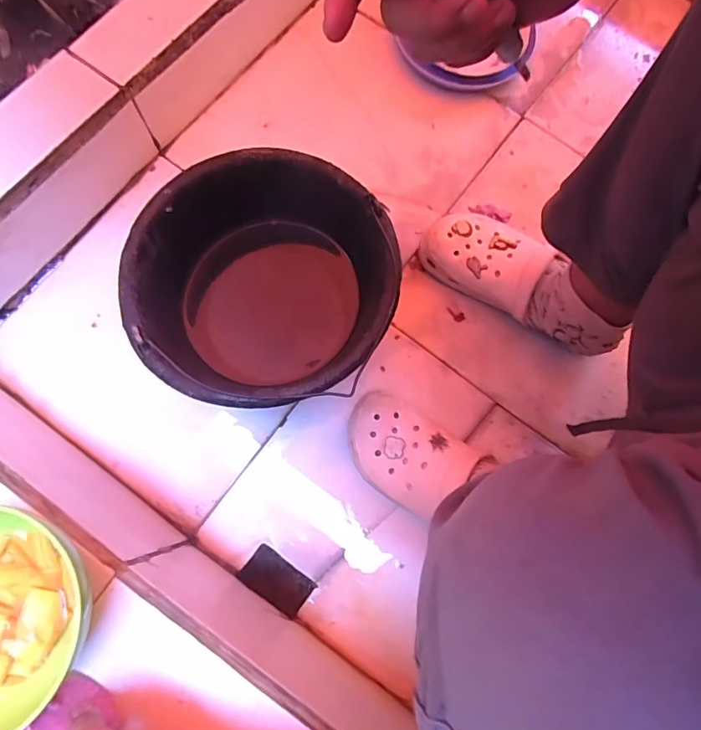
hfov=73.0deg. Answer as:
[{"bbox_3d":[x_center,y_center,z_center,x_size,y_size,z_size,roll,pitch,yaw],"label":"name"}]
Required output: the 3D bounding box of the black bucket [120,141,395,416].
[{"bbox_3d":[-0.093,-0.075,0.561,0.268,0.196,0.267,0,78,-2],"label":"black bucket"}]

